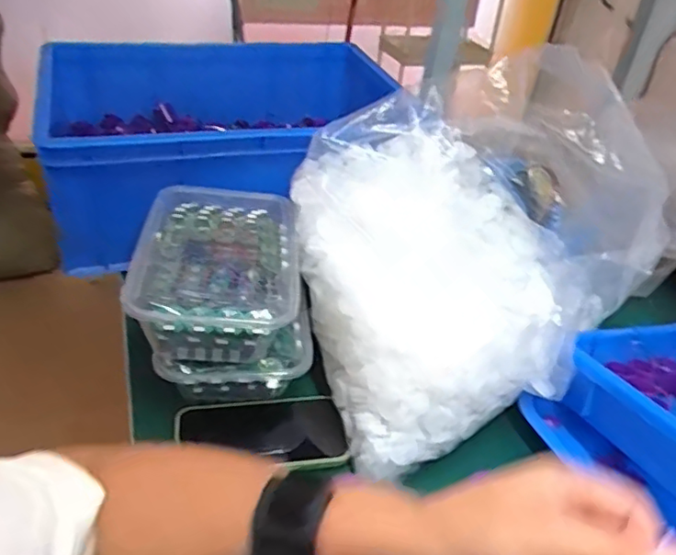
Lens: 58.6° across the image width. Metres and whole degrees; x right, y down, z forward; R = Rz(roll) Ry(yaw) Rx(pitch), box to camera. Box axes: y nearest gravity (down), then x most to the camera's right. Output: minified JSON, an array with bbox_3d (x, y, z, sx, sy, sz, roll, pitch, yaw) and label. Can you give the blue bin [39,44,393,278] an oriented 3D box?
[{"bbox_3d":[-0.127,-0.189,0.791,0.454,0.164,0.334,-8,39,-19],"label":"blue bin"}]

